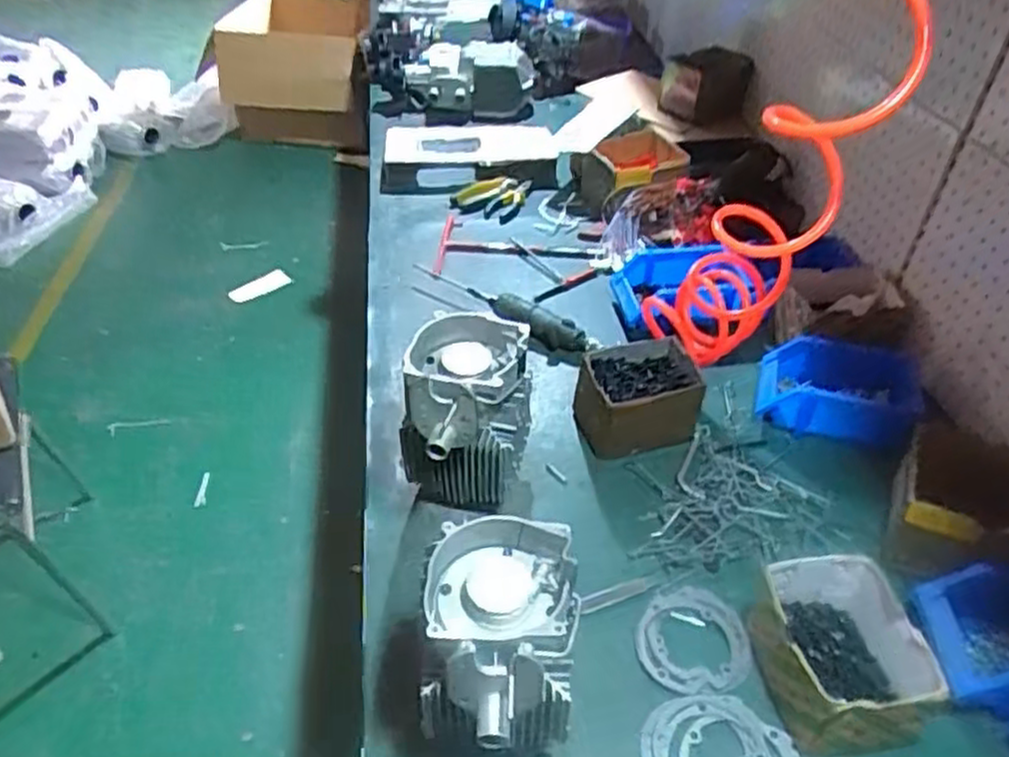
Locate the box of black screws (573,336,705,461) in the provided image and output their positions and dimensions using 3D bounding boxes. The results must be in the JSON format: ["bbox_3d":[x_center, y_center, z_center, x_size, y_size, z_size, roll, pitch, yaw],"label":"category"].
[{"bbox_3d":[0.169,0.028,0.973,0.144,0.093,0.122,-10,44,-15],"label":"box of black screws"}]

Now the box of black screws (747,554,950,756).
[{"bbox_3d":[0.306,0.254,0.700,0.124,0.099,0.150,-1,43,-6],"label":"box of black screws"}]

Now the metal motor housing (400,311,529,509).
[{"bbox_3d":[-0.043,0.050,0.837,0.131,0.194,0.162,2,42,-2],"label":"metal motor housing"}]

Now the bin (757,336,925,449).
[{"bbox_3d":[0.425,0.014,0.979,0.177,0.082,0.144,18,44,15],"label":"bin"}]

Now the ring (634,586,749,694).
[{"bbox_3d":[0.191,0.262,0.768,0.106,0.009,0.122,20,45,17],"label":"ring"}]

